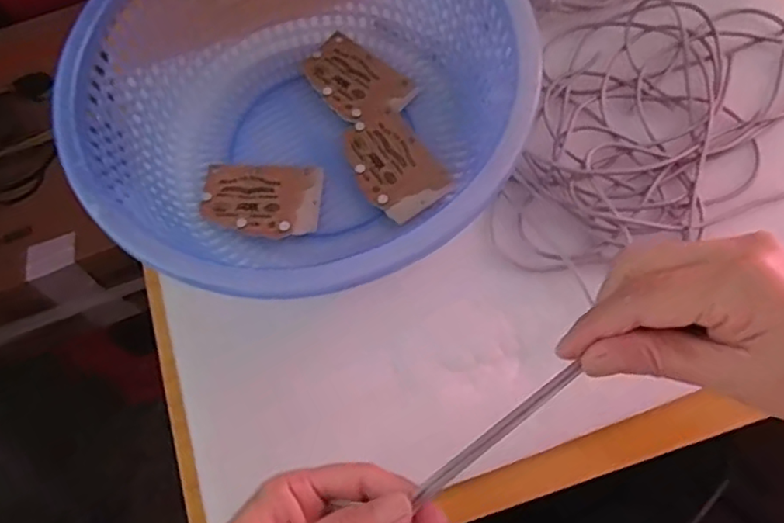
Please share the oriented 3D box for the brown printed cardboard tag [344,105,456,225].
[{"bbox_3d":[0.002,-0.074,0.454,0.059,0.005,0.088,-30,70,-4],"label":"brown printed cardboard tag"}]

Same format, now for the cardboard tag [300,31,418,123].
[{"bbox_3d":[-0.029,-0.145,0.482,0.089,0.004,0.058,41,76,16],"label":"cardboard tag"}]

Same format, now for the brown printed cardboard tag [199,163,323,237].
[{"bbox_3d":[-0.099,-0.047,0.456,0.089,0.004,0.057,3,70,4],"label":"brown printed cardboard tag"}]

